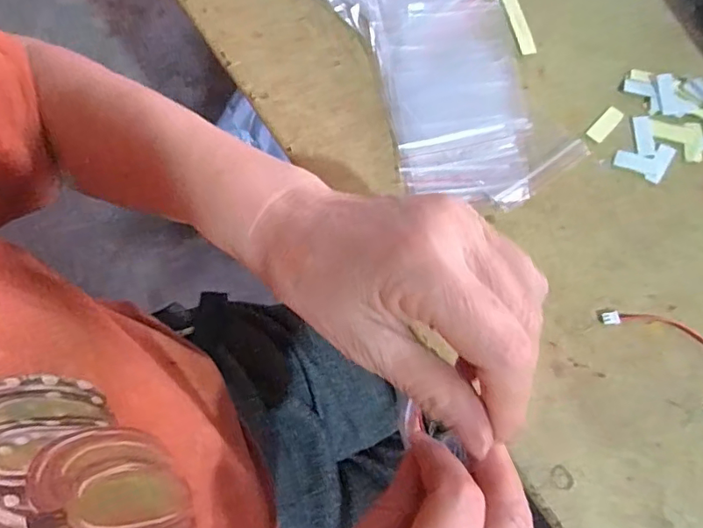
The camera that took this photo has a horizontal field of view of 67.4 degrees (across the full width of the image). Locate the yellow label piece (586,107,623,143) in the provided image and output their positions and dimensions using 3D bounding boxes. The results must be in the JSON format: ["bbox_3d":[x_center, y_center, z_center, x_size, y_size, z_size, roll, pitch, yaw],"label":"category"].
[{"bbox_3d":[0.166,-0.091,0.343,0.011,0.004,0.028,42,80,12],"label":"yellow label piece"}]

